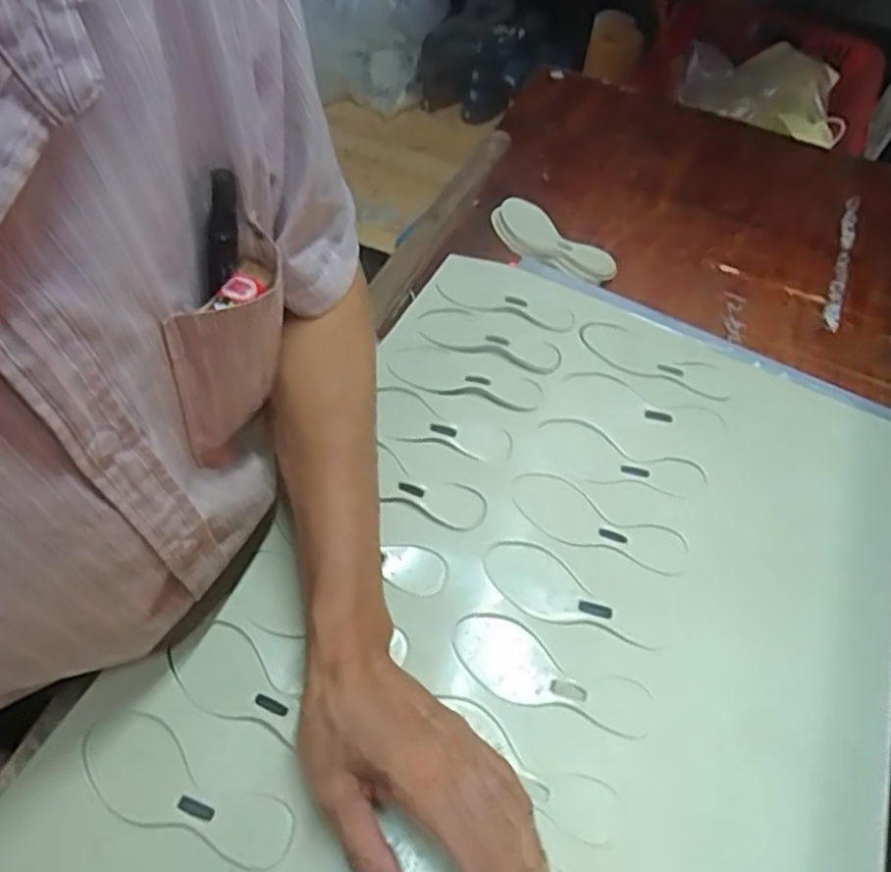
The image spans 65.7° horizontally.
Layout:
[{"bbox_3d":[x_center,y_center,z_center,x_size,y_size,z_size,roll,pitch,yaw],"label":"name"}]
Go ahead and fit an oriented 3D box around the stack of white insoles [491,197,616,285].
[{"bbox_3d":[0.106,-0.202,0.720,0.142,0.018,0.064,37,61,19],"label":"stack of white insoles"}]

